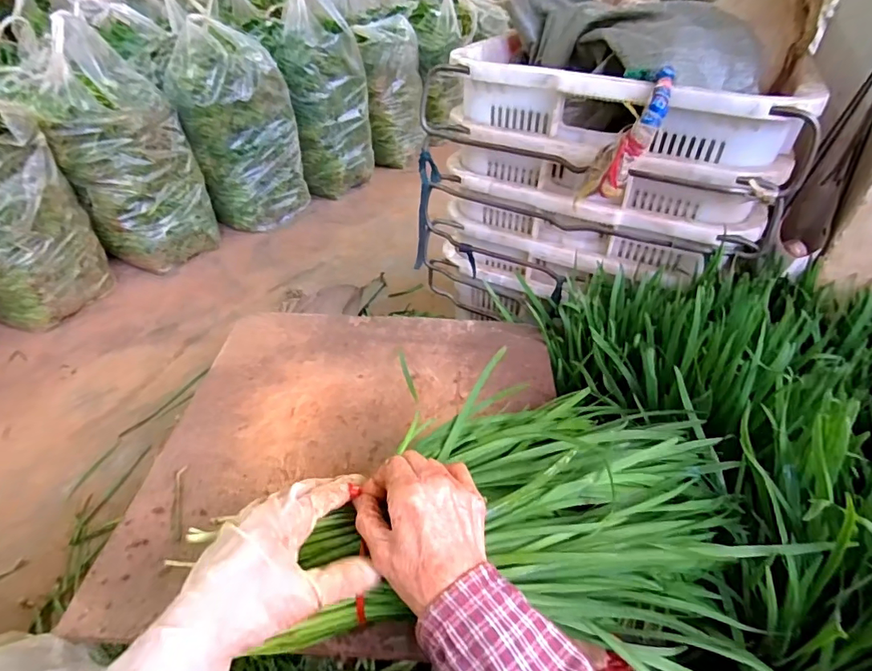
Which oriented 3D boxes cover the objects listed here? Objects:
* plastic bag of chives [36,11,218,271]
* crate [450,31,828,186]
[{"bbox_3d":[-0.788,-0.467,1.263,0.296,0.532,0.219,-17,45,-22],"label":"plastic bag of chives"},{"bbox_3d":[0.257,-0.336,0.688,0.452,0.100,0.281,17,43,15],"label":"crate"}]

